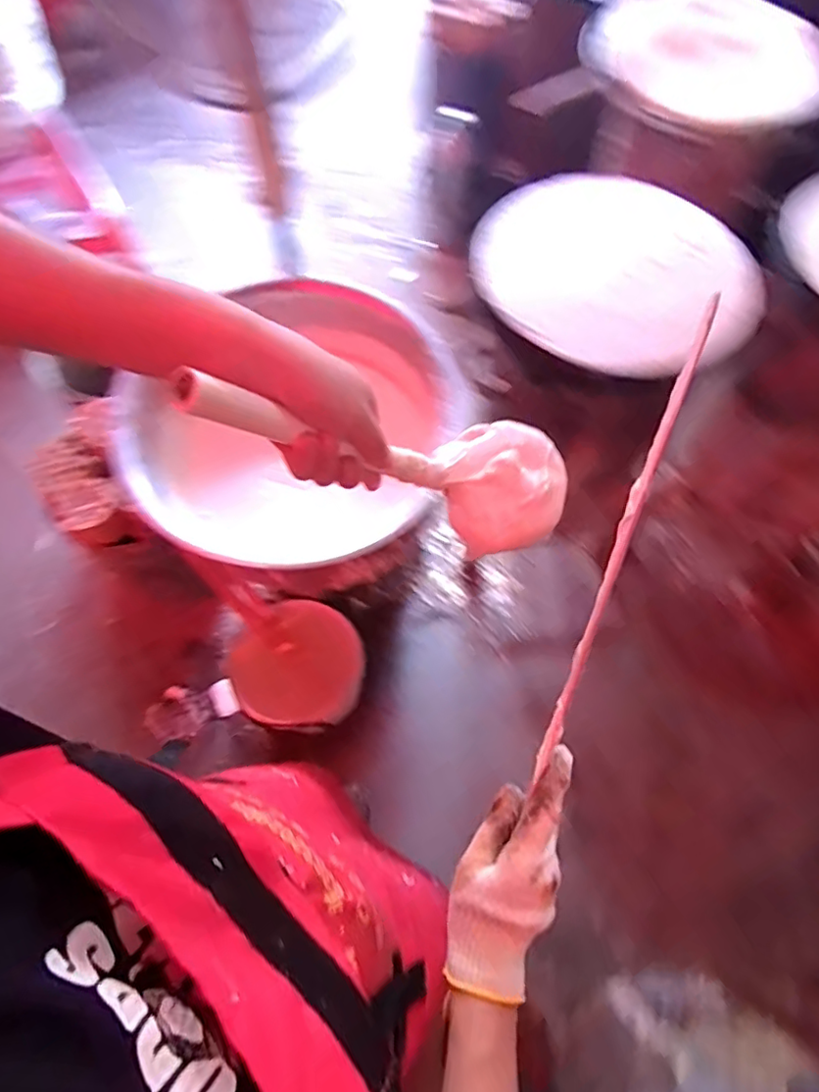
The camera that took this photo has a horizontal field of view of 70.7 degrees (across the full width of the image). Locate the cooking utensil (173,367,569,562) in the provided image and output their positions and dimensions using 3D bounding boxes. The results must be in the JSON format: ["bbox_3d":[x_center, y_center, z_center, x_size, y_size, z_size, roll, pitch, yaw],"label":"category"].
[{"bbox_3d":[-0.006,-0.056,0.386,0.310,0.078,0.092,4,56,-46],"label":"cooking utensil"}]

